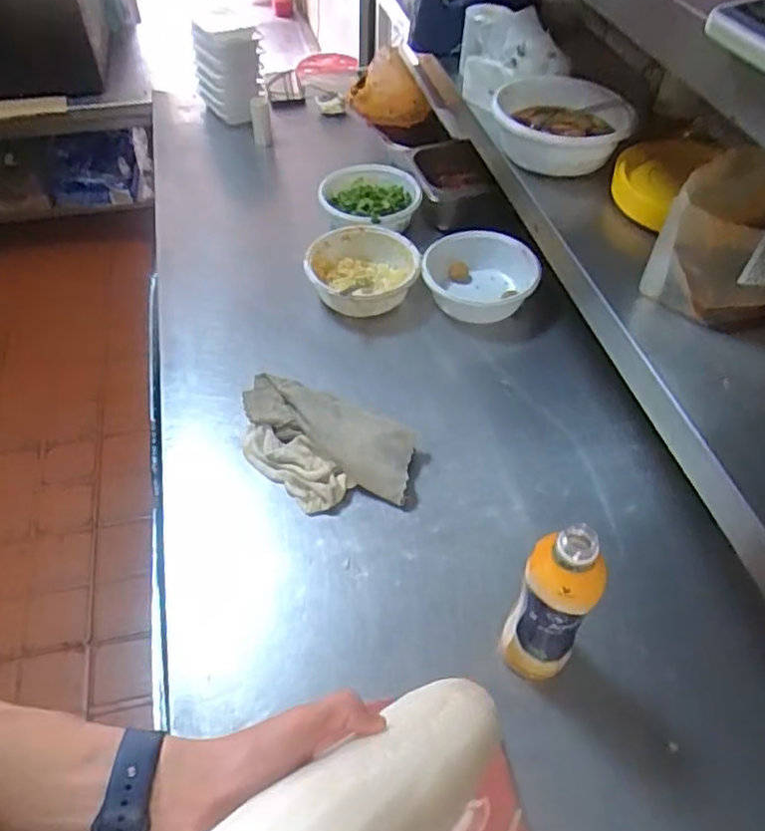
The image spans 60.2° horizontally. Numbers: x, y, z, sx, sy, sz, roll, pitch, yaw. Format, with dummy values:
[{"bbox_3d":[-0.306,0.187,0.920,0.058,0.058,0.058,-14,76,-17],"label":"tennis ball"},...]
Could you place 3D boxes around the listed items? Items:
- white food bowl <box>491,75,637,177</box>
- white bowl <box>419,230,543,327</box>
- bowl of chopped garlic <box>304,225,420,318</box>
[{"bbox_3d":[0.224,-0.376,0.849,0.160,0.062,0.167,1,49,-1],"label":"white food bowl"},{"bbox_3d":[0.150,-0.207,1.015,0.169,0.076,0.169,1,49,-1],"label":"white bowl"},{"bbox_3d":[-0.029,-0.211,1.004,0.160,0.071,0.161,1,49,-1],"label":"bowl of chopped garlic"}]

